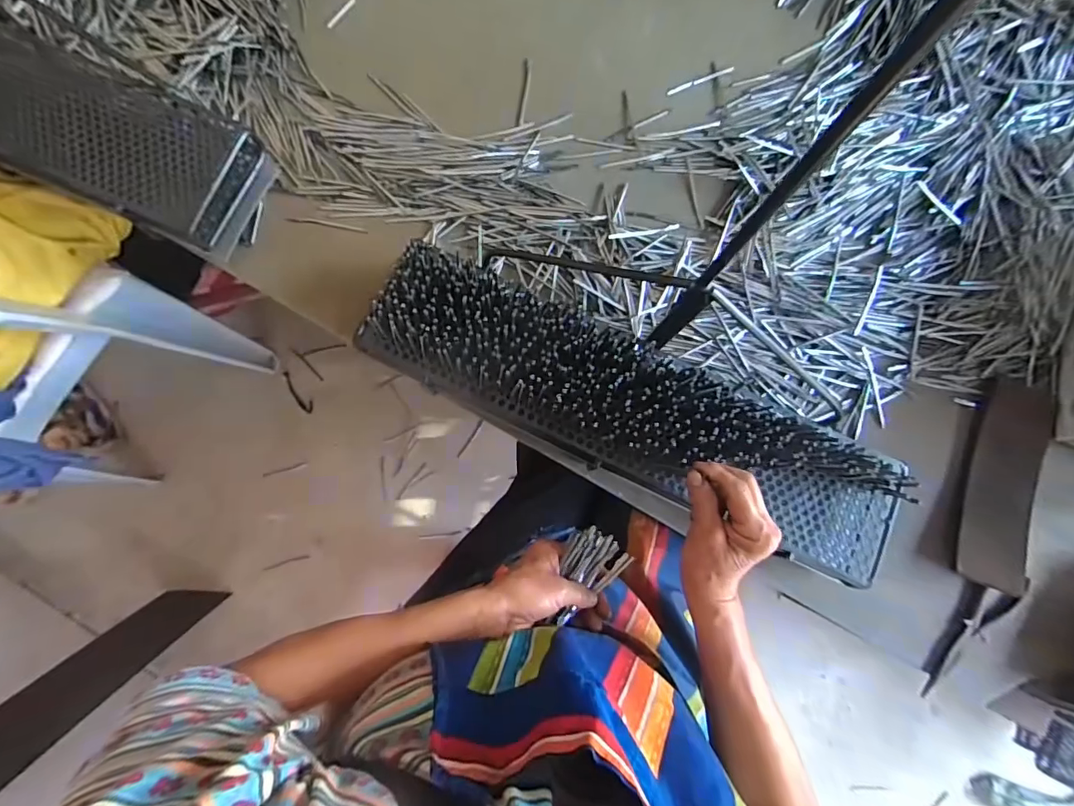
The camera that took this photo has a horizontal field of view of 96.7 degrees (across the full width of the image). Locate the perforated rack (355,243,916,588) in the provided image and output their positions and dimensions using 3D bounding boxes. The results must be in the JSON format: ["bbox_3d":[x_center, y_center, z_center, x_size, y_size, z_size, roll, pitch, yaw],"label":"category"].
[{"bbox_3d":[0.100,0.016,0.514,0.584,0.080,0.155,24,82,1],"label":"perforated rack"}]

